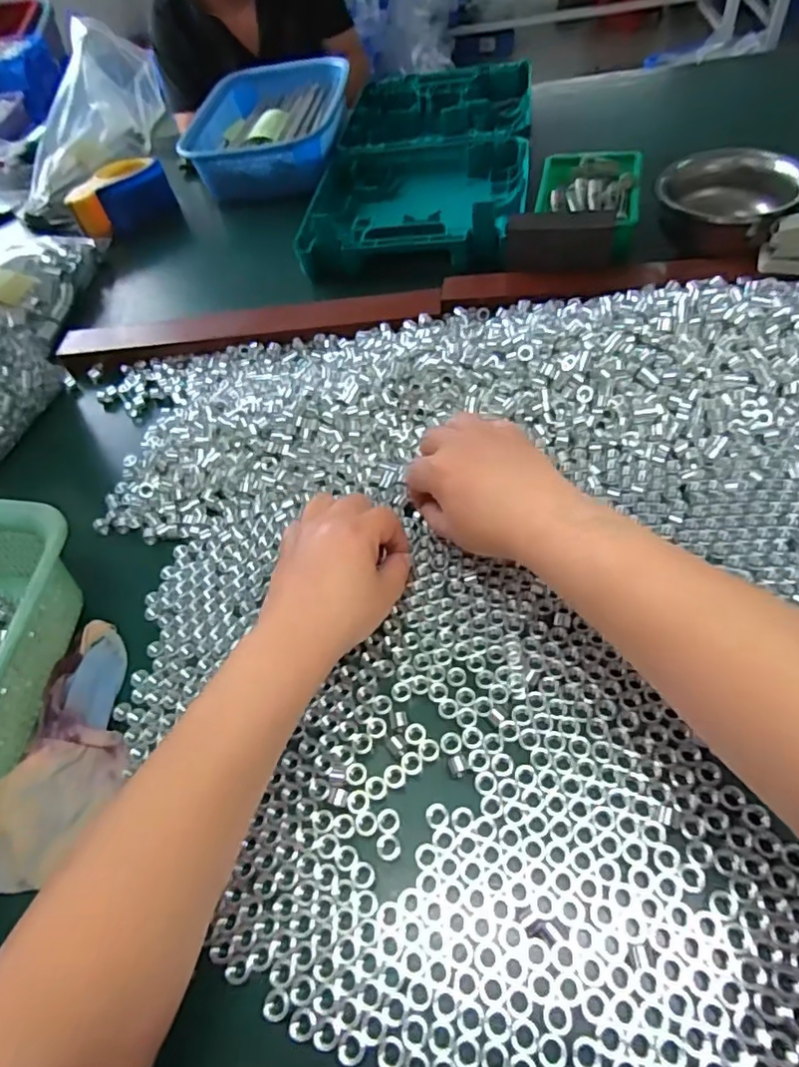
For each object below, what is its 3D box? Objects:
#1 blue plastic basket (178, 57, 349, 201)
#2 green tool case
[{"bbox_3d":[-0.183,-0.560,0.834,0.214,0.076,0.277,0,55,10],"label":"blue plastic basket"},{"bbox_3d":[0.036,-0.462,0.747,0.245,0.051,0.454,3,55,12],"label":"green tool case"}]

